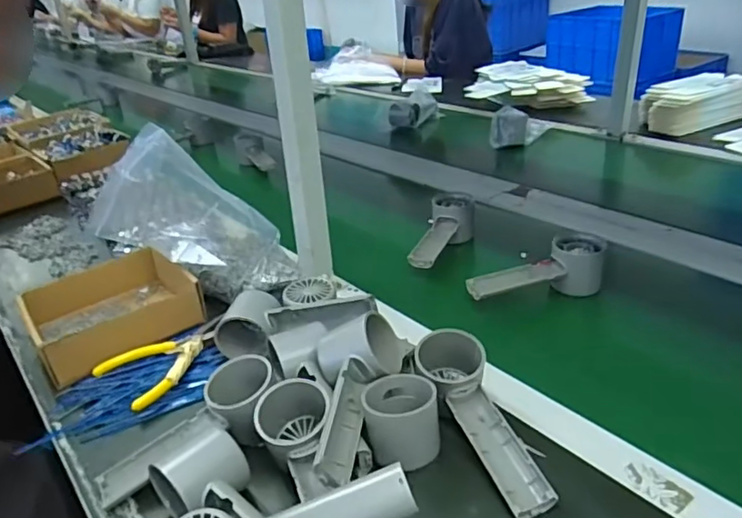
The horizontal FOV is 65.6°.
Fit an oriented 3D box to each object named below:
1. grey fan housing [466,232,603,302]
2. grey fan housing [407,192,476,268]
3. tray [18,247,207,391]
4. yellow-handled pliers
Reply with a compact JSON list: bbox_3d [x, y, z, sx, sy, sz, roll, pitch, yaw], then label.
[{"bbox_3d":[0.181,0.016,0.640,0.157,0.052,0.053,-10,28,-6],"label":"grey fan housing"},{"bbox_3d":[0.096,-0.032,0.747,0.055,0.052,0.156,5,30,21],"label":"grey fan housing"},{"bbox_3d":[-0.289,0.052,0.640,0.156,0.059,0.162,-24,33,-30],"label":"tray"},{"bbox_3d":[-0.197,0.099,0.575,0.123,0.019,0.084,-29,35,-36],"label":"yellow-handled pliers"}]

